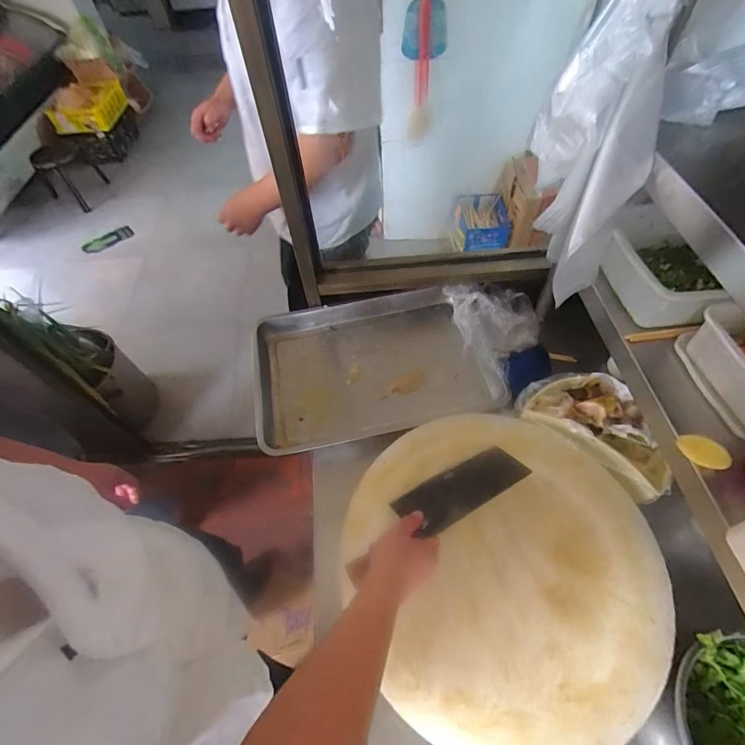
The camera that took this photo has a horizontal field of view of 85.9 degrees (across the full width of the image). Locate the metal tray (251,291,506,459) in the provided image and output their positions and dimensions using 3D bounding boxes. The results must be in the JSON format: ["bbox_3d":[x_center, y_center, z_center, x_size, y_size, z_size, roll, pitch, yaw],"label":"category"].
[{"bbox_3d":[-0.007,-0.008,0.849,0.482,0.059,0.332,-9,57,-3],"label":"metal tray"}]

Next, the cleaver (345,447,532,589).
[{"bbox_3d":[0.090,0.208,0.613,0.299,0.016,0.085,-31,44,-11],"label":"cleaver"}]

